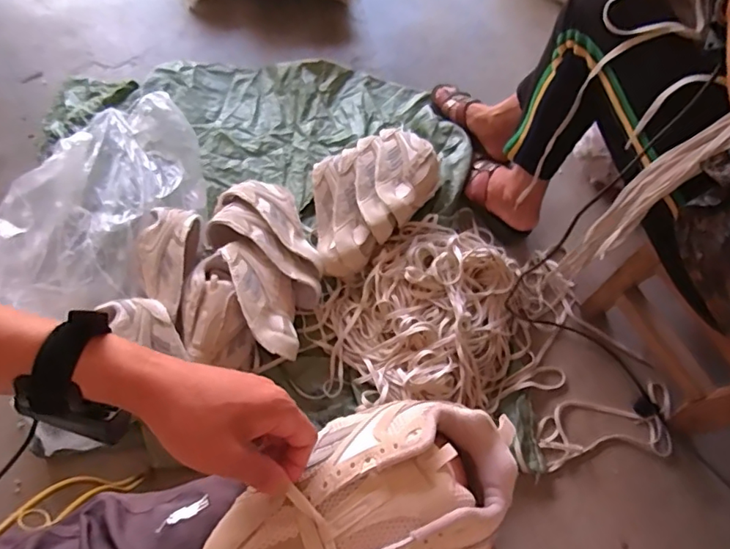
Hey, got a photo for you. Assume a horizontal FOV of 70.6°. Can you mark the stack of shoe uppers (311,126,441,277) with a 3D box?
[{"bbox_3d":[-0.009,-0.150,0.968,0.206,0.108,0.300,38,70,15],"label":"stack of shoe uppers"}]

